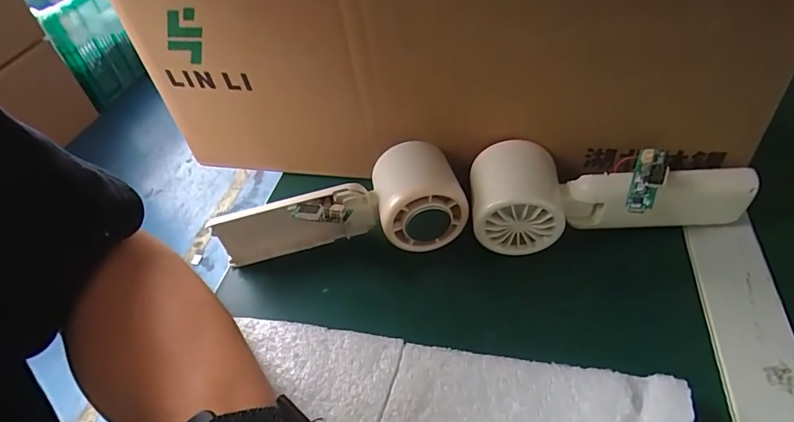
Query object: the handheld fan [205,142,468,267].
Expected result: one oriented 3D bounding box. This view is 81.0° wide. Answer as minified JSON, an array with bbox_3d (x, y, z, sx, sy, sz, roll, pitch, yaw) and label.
[{"bbox_3d":[-0.040,-0.003,0.308,0.164,0.050,0.054,-9,45,-3],"label":"handheld fan"}]

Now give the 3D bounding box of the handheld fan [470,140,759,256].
[{"bbox_3d":[0.130,-0.011,0.293,0.167,0.056,0.053,0,46,6],"label":"handheld fan"}]

